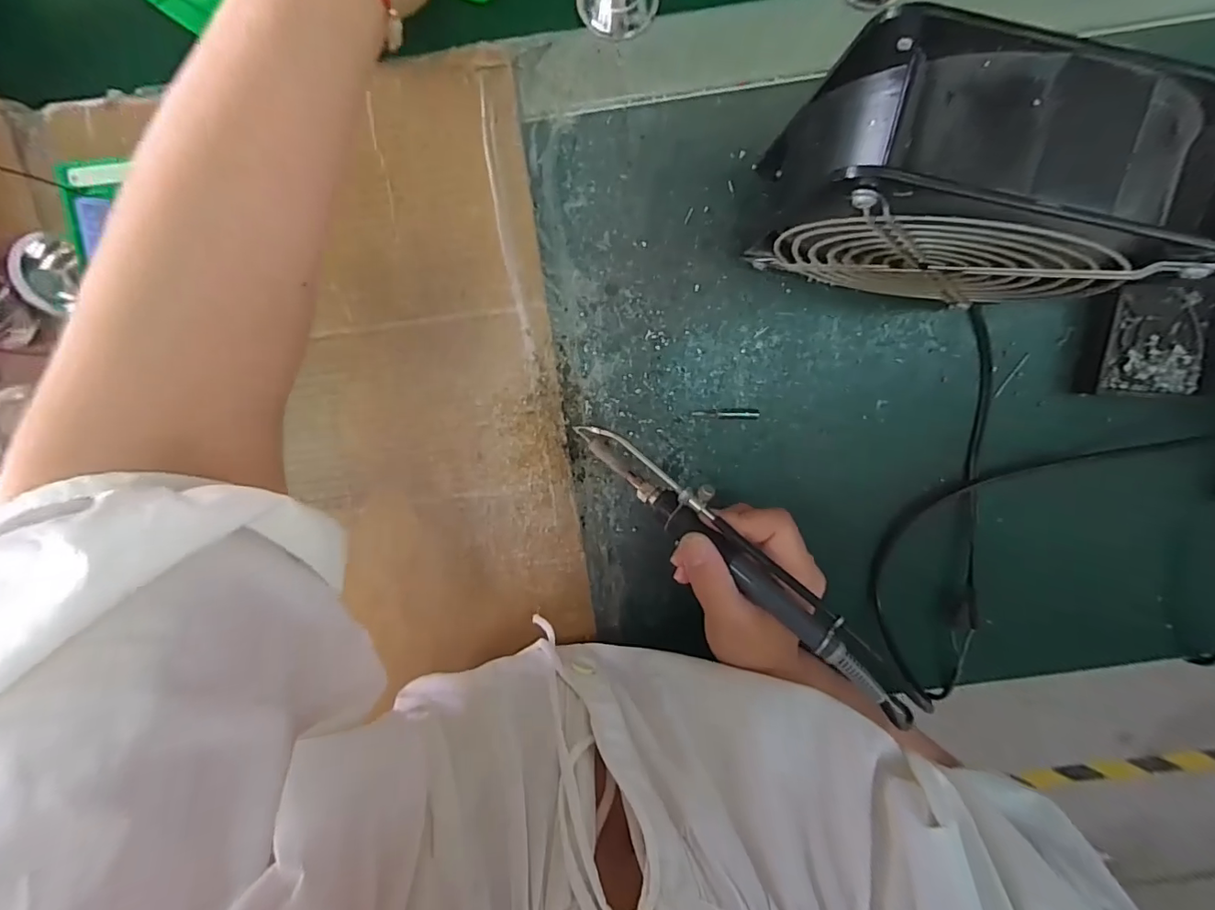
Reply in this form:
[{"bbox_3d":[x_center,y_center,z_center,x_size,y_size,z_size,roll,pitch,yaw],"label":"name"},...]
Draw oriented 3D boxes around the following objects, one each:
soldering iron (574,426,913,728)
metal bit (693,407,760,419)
[{"bbox_3d":[0.065,0.049,0.274,0.218,0.022,0.026,41,94,18],"label":"soldering iron"},{"bbox_3d":[0.074,-0.026,0.324,0.040,0.008,0.007,1,100,-1],"label":"metal bit"}]

